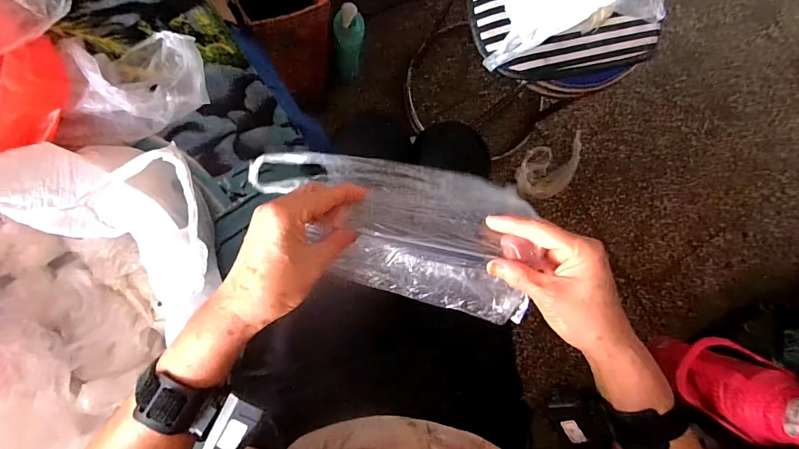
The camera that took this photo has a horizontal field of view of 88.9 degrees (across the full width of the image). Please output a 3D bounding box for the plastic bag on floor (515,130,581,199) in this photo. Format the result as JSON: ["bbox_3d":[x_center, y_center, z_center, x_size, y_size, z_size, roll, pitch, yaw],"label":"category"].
[{"bbox_3d":[0.421,-0.154,1.118,0.234,0.039,0.137,-25,93,-8],"label":"plastic bag on floor"}]

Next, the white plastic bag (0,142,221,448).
[{"bbox_3d":[-0.365,0.067,0.408,0.235,0.206,0.367,35,85,-7],"label":"white plastic bag"}]

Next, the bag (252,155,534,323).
[{"bbox_3d":[-0.007,-0.004,0.396,0.275,0.070,0.132,16,87,-8],"label":"bag"}]

